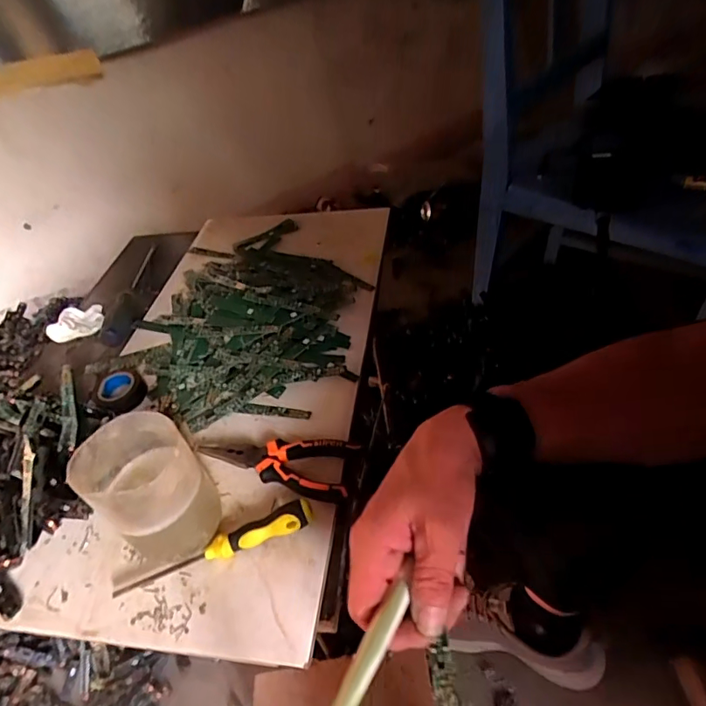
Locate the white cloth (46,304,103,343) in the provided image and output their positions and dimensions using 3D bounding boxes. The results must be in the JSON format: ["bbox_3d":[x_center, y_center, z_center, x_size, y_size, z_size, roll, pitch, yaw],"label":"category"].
[{"bbox_3d":[-0.370,-0.042,0.655,0.069,0.018,0.051,-26,45,-13],"label":"white cloth"}]

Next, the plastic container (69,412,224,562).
[{"bbox_3d":[-0.155,0.109,0.386,0.082,0.102,0.075,-6,44,6],"label":"plastic container"}]

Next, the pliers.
[{"bbox_3d":[-0.070,0.095,0.446,0.149,0.021,0.053,7,47,20],"label":"pliers"}]

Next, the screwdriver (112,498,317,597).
[{"bbox_3d":[-0.107,0.156,0.389,0.156,0.026,0.021,-22,44,-9],"label":"screwdriver"}]

